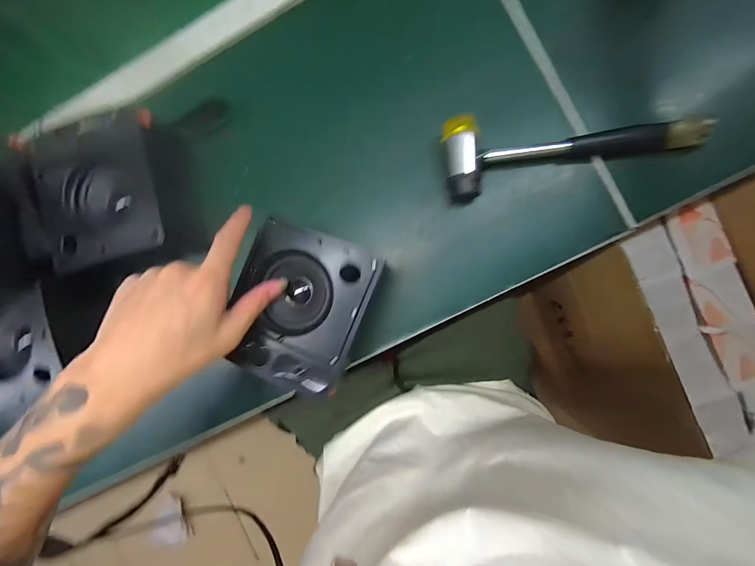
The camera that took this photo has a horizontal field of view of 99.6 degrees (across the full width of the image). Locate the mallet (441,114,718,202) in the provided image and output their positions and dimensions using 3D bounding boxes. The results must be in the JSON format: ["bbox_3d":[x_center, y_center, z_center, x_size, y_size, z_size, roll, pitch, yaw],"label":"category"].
[{"bbox_3d":[0.189,-0.143,0.314,0.241,0.028,0.076,-9,89,4],"label":"mallet"}]

